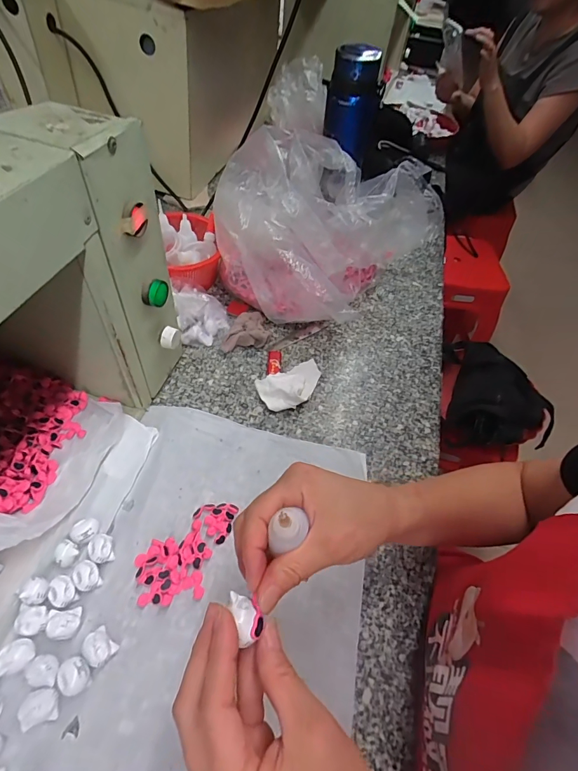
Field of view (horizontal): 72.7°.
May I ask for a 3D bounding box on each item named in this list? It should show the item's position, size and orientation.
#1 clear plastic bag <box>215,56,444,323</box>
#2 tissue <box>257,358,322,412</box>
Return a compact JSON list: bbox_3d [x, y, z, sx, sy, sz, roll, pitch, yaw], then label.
[{"bbox_3d":[0.047,-0.228,0.583,0.241,0.211,0.281,31,54,16],"label":"clear plastic bag"},{"bbox_3d":[0.009,-0.005,0.515,0.097,0.027,0.059,-30,61,-27],"label":"tissue"}]

